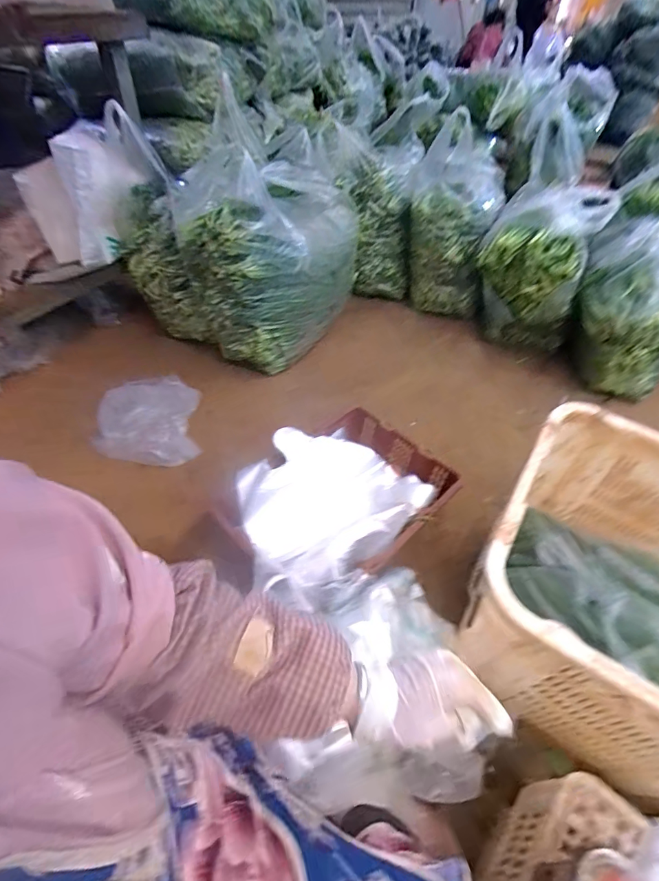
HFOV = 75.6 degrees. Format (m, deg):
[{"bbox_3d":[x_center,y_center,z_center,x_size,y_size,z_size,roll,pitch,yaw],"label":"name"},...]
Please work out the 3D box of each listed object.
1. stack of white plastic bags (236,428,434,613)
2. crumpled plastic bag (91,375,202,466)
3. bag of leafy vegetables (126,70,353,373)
[{"bbox_3d":[0.005,0.117,0.903,0.371,0.127,0.295,-28,54,-26],"label":"stack of white plastic bags"},{"bbox_3d":[-0.488,-0.063,1.146,0.276,0.106,0.262,-9,48,-11],"label":"crumpled plastic bag"},{"bbox_3d":[-0.263,-0.606,1.382,0.581,0.495,0.534,27,51,21],"label":"bag of leafy vegetables"}]

